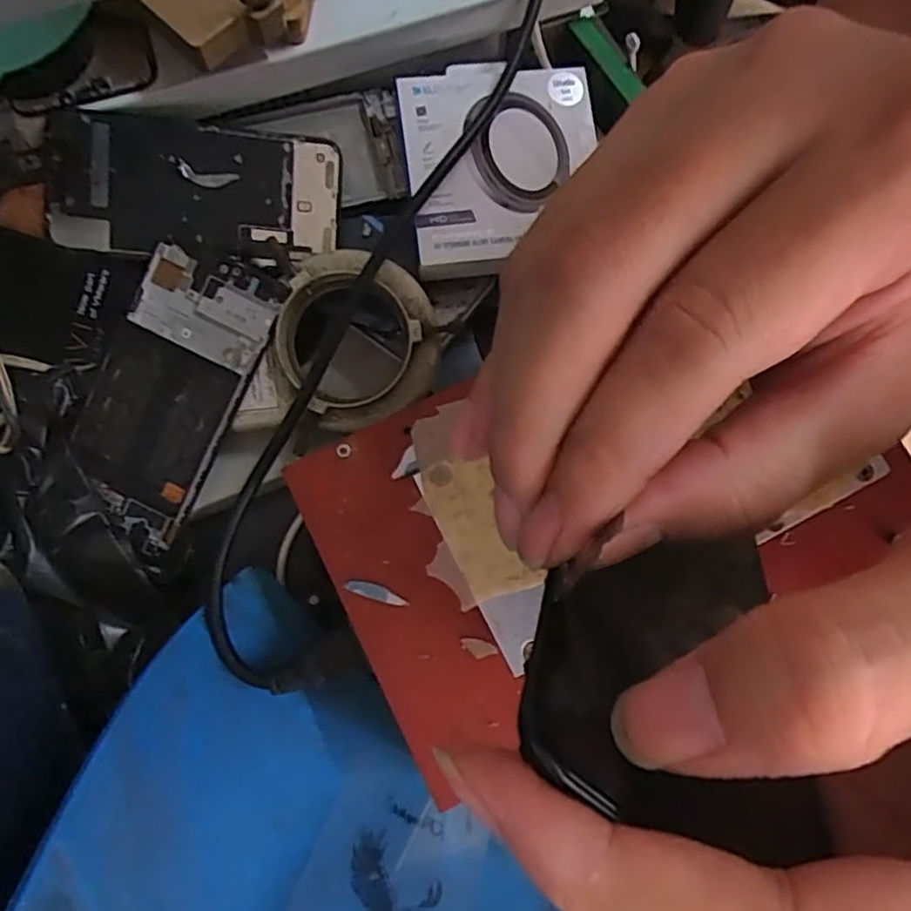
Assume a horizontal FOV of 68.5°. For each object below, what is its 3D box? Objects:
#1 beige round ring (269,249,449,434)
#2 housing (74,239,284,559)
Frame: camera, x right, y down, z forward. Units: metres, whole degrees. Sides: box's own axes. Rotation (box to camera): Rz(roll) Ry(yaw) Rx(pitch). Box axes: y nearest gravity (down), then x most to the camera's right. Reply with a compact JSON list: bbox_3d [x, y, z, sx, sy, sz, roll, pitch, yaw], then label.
[{"bbox_3d":[-0.049,-0.058,0.340,0.081,0.028,0.084,0,77,0],"label":"beige round ring"},{"bbox_3d":[-0.148,-0.032,0.341,0.070,0.008,0.146,24,94,6],"label":"housing"}]

